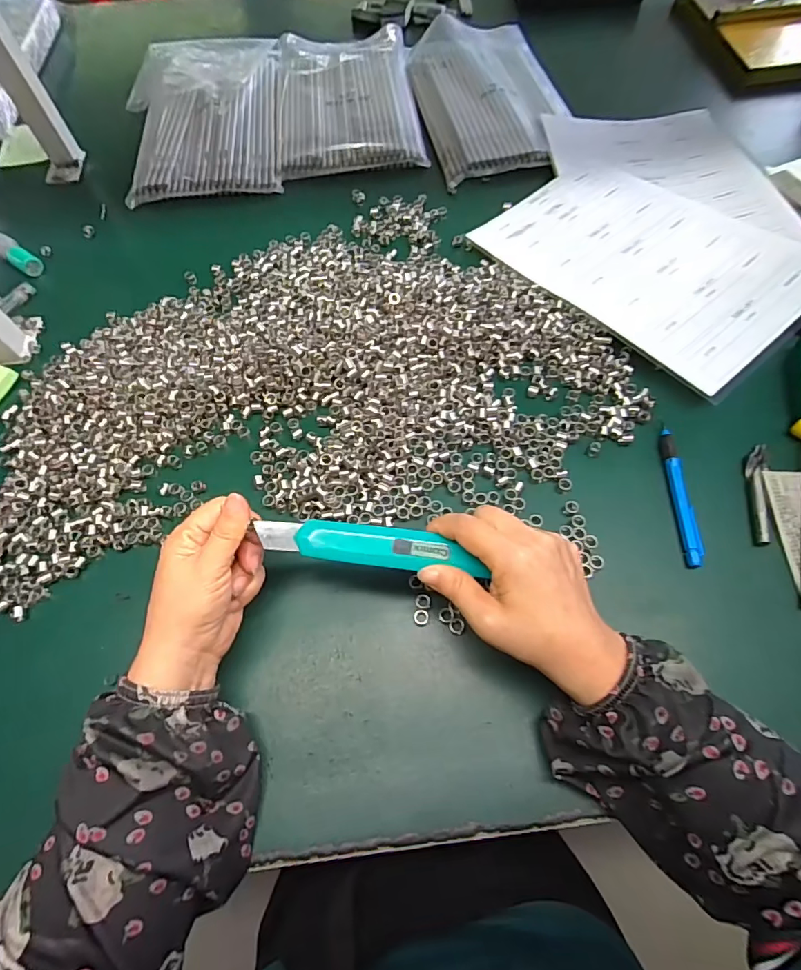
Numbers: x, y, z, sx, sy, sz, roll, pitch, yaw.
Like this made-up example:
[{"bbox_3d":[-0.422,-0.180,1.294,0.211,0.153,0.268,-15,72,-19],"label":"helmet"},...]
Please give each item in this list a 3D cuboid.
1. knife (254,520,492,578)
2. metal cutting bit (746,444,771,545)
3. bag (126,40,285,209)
[{"bbox_3d":[-0.019,0.038,0.307,0.141,0.007,0.026,7,65,2],"label":"knife"},{"bbox_3d":[0.277,0.005,0.374,0.013,0.010,0.086,14,66,10],"label":"metal cutting bit"},{"bbox_3d":[-0.262,-0.498,0.632,0.201,0.026,0.325,-7,64,0],"label":"bag"}]

